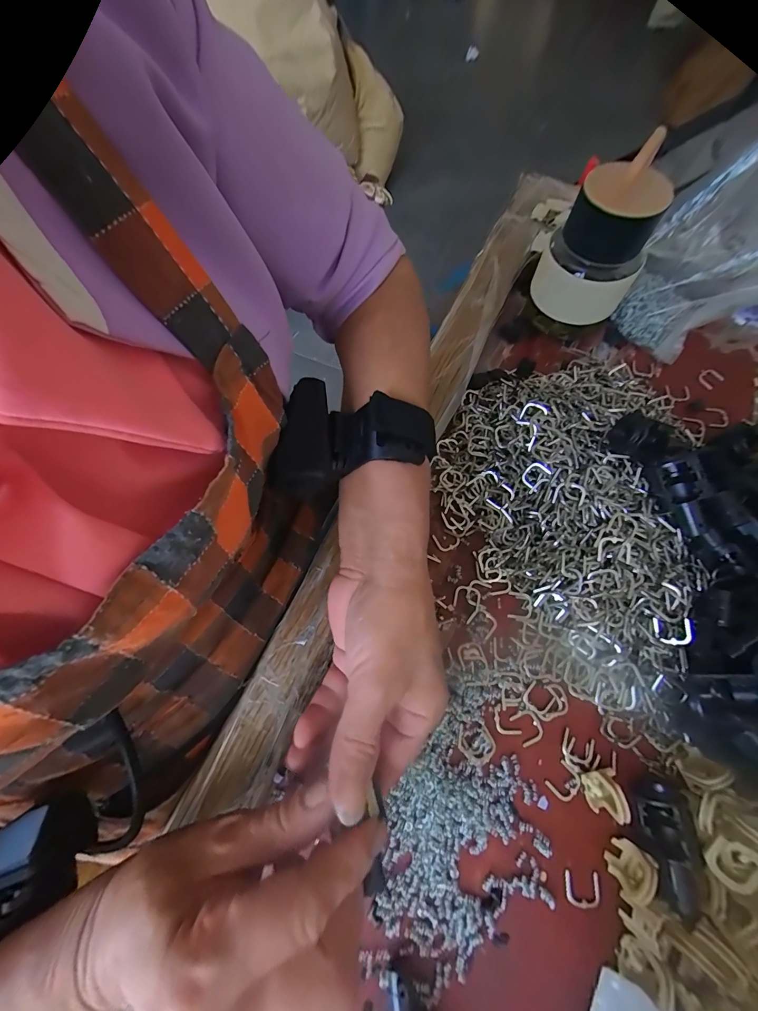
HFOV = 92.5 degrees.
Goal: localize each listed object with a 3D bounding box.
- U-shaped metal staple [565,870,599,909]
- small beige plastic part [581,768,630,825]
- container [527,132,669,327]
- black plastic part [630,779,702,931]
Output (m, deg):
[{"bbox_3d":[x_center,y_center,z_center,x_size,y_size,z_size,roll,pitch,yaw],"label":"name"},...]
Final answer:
[{"bbox_3d":[0.118,0.222,0.209,0.019,0.004,0.016,4,69,1],"label":"U-shaped metal staple"},{"bbox_3d":[0.134,0.172,0.216,0.016,0.020,0.023,-1,69,-1],"label":"small beige plastic part"},{"bbox_3d":[0.176,-0.206,0.302,0.075,0.113,0.075,20,70,10],"label":"container"},{"bbox_3d":[0.165,0.193,0.206,0.027,0.019,0.061,11,53,4],"label":"black plastic part"}]

